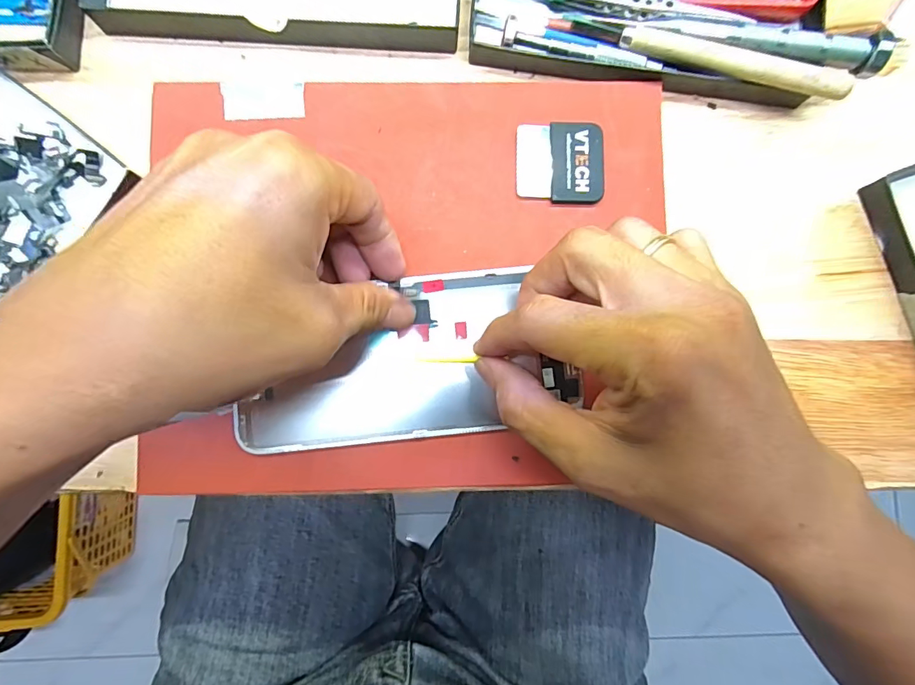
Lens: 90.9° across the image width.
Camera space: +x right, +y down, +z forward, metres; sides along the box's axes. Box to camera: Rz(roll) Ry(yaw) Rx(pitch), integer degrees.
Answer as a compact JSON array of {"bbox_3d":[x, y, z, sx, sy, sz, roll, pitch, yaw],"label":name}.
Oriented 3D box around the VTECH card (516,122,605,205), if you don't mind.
[{"bbox_3d":[0.050,-0.087,0.218,0.042,0.004,0.039,1,85,-2],"label":"VTECH card"}]

